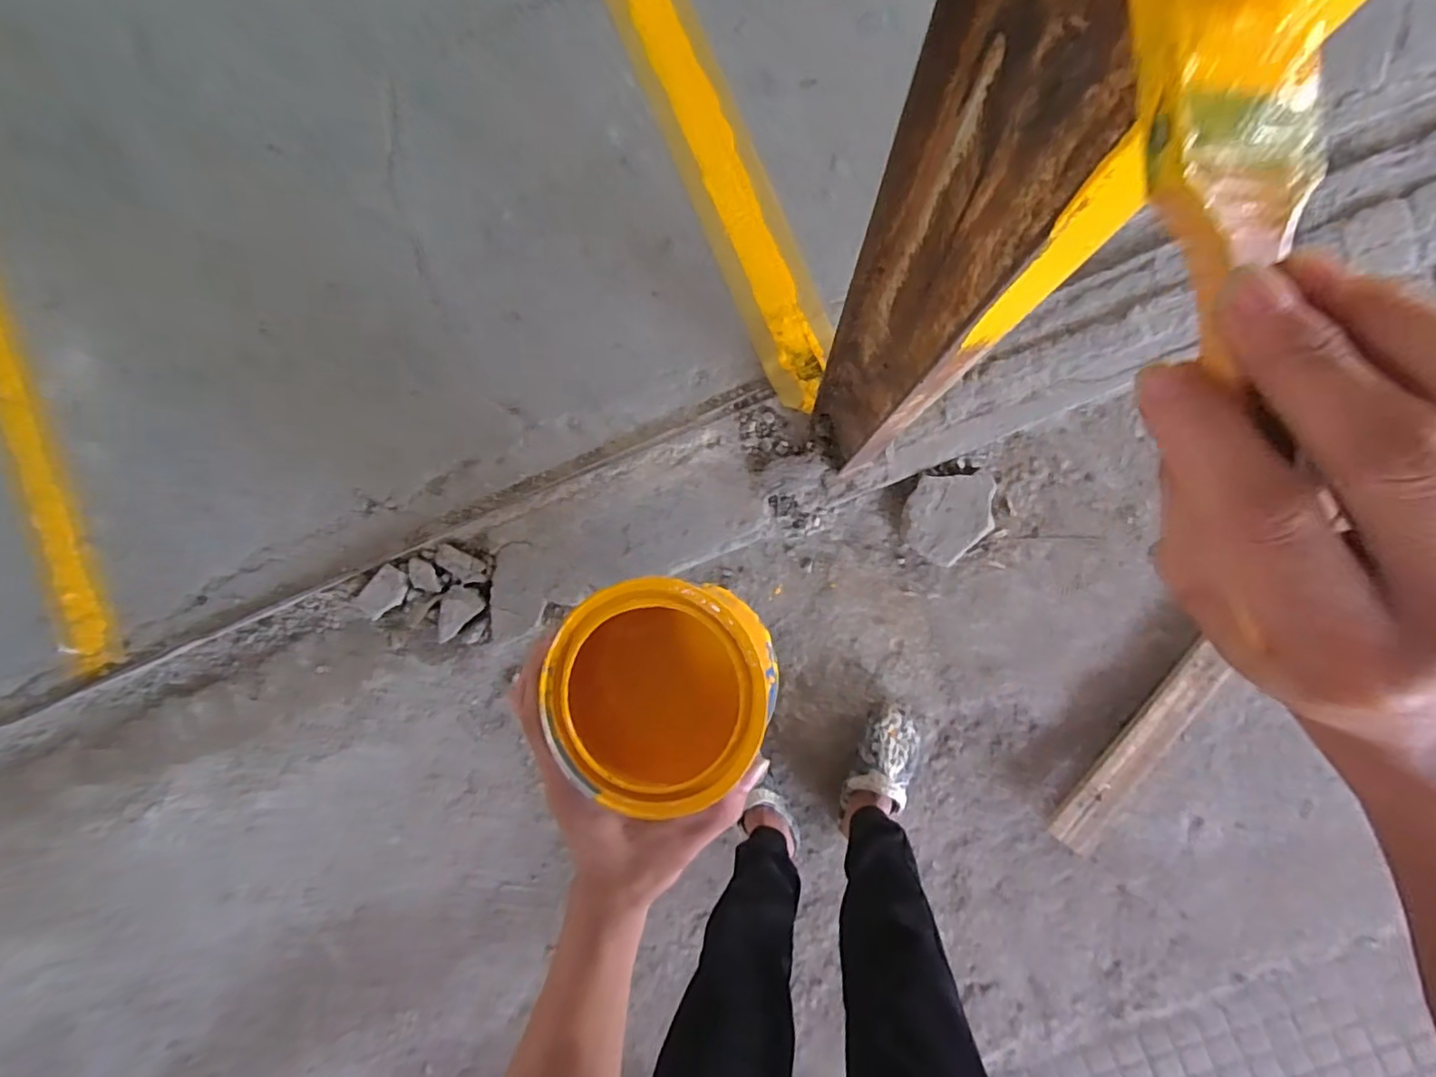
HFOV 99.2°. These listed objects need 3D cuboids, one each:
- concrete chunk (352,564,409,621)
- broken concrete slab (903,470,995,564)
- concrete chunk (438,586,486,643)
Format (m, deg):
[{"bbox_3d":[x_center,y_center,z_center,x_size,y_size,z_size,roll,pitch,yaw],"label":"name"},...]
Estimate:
[{"bbox_3d":[-0.665,0.108,1.211,0.122,0.037,0.077,-40,86,4],"label":"concrete chunk"},{"bbox_3d":[0.421,-0.036,1.119,0.151,0.030,0.157,0,89,5],"label":"broken concrete slab"},{"bbox_3d":[-0.516,0.141,1.190,0.118,0.021,0.073,-44,86,3],"label":"concrete chunk"}]

